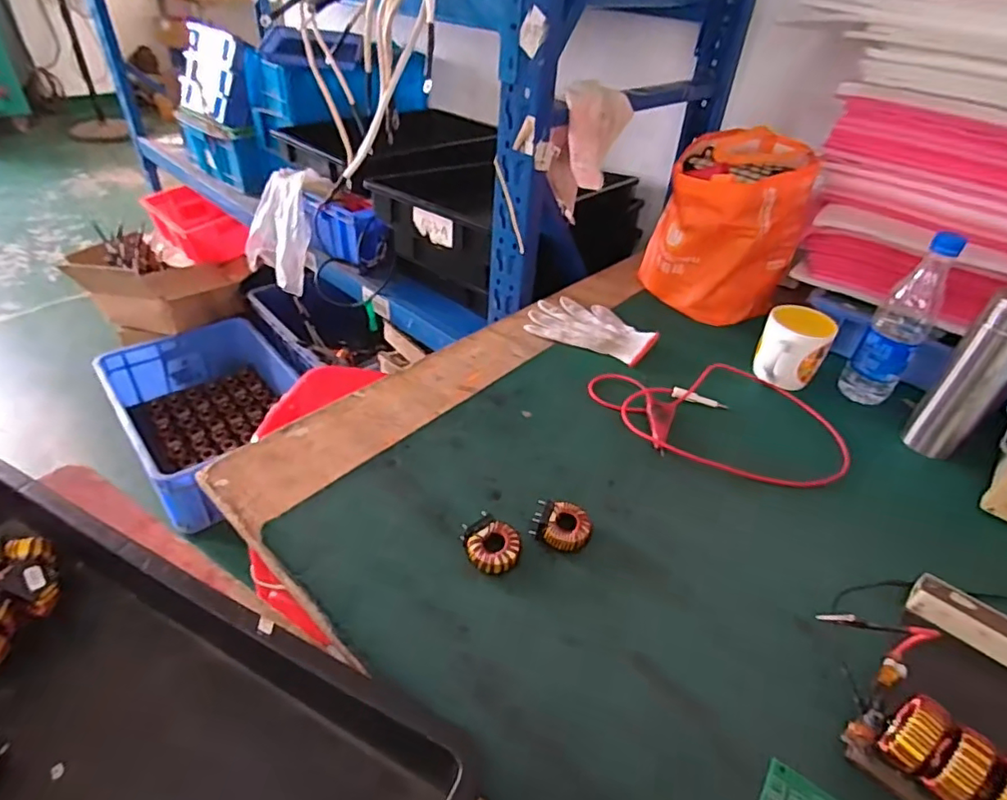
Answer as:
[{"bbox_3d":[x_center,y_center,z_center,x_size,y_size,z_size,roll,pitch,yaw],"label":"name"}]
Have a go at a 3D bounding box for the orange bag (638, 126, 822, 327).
[{"bbox_3d":[0.356,-0.272,0.912,0.219,0.235,0.210,15,40,13],"label":"orange bag"}]

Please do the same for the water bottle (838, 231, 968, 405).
[{"bbox_3d":[0.505,-0.095,0.725,0.063,0.224,0.057,30,45,27],"label":"water bottle"}]

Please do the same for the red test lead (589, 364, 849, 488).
[{"bbox_3d":[0.269,0.026,0.708,0.295,0.029,0.206,1,39,-5],"label":"red test lead"}]

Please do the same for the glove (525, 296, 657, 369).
[{"bbox_3d":[0.135,-0.115,0.863,0.192,0.023,0.117,22,42,20],"label":"glove"}]

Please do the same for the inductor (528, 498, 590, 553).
[{"bbox_3d":[0.057,0.124,0.559,0.055,0.018,0.046,16,40,13],"label":"inductor"}]

